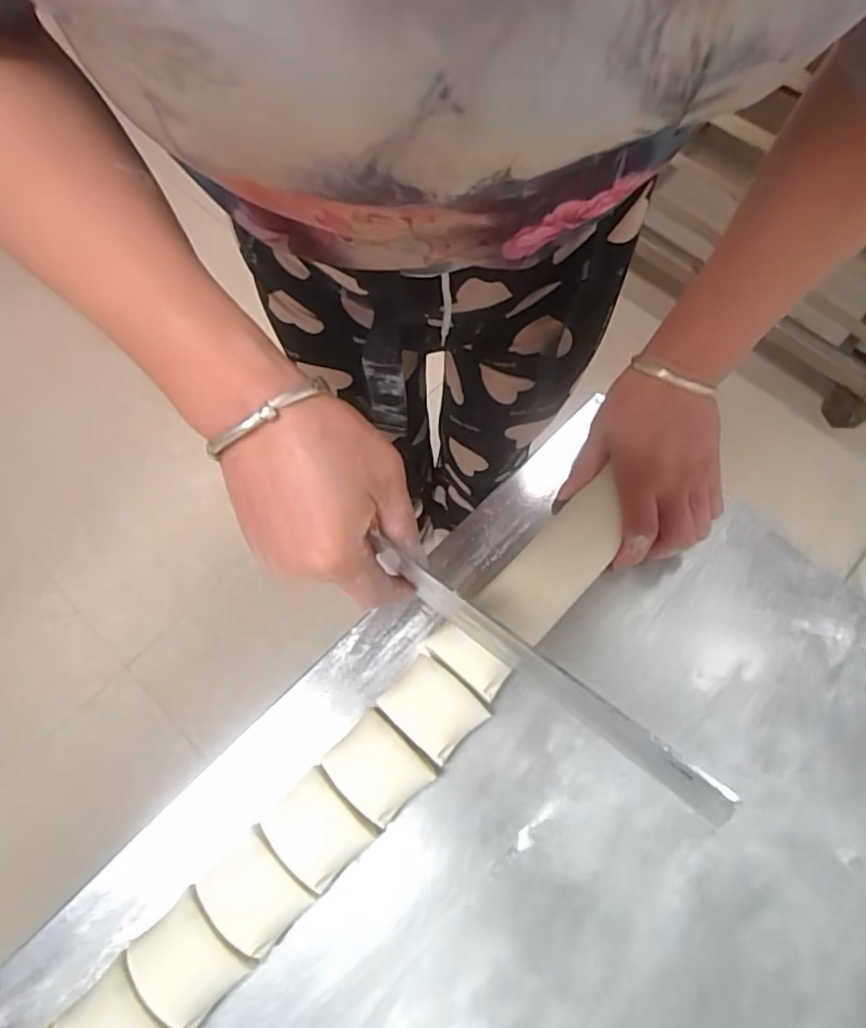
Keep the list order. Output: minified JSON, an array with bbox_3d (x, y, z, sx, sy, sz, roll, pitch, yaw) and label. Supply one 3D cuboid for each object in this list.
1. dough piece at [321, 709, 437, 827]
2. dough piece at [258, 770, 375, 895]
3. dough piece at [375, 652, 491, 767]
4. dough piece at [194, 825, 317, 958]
[{"bbox_3d":[-0.034,0.152,0.356,0.051,0.029,0.045,43,74,13],"label":"dough piece"},{"bbox_3d":[-0.067,0.184,0.347,0.051,0.025,0.045,41,74,13],"label":"dough piece"},{"bbox_3d":[-0.001,0.121,0.370,0.052,0.028,0.043,42,74,13],"label":"dough piece"},{"bbox_3d":[-0.099,0.210,0.329,0.051,0.024,0.042,42,74,13],"label":"dough piece"}]

